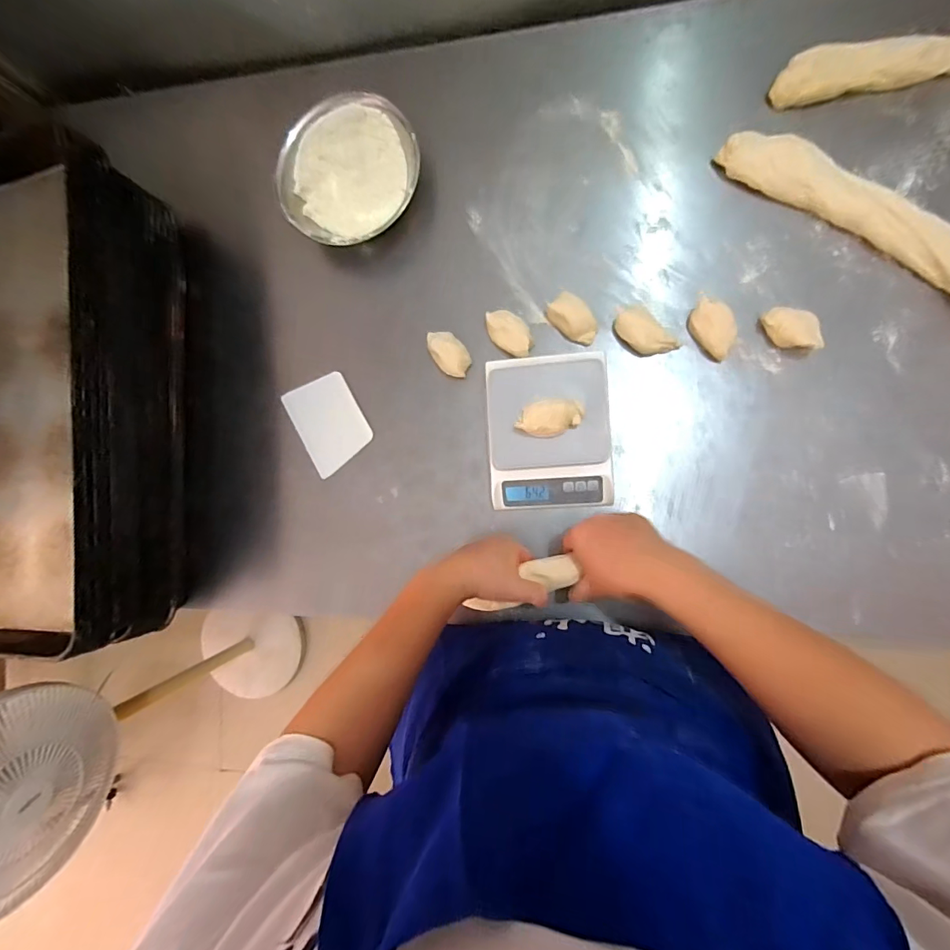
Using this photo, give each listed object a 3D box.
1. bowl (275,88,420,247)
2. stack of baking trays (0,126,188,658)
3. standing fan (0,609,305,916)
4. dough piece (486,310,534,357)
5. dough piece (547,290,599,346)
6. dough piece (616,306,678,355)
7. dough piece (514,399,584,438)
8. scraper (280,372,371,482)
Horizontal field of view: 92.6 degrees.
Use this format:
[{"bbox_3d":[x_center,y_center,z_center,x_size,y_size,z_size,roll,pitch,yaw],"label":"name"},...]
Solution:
[{"bbox_3d":[-0.167,-0.397,0.605,0.184,0.059,0.176,0,88,9],"label":"bowl"},{"bbox_3d":[-0.624,-0.094,0.606,0.426,0.162,0.621,-4,88,9],"label":"stack of baking trays"},{"bbox_3d":[-0.757,0.560,1.091,0.333,1.001,0.315,-30,84,8],"label":"standing fan"},{"bbox_3d":[0.044,-0.180,0.581,0.072,0.022,0.039,42,95,8],"label":"dough piece"},{"bbox_3d":[0.123,-0.193,0.566,0.065,0.032,0.040,45,95,8],"label":"dough piece"},{"bbox_3d":[0.203,-0.170,0.547,0.079,0.030,0.036,41,95,8],"label":"dough piece"},{"bbox_3d":[0.088,-0.065,0.534,0.073,0.042,0.042,4,89,10],"label":"dough piece"},{"bbox_3d":[-0.201,-0.072,0.625,0.096,0.006,0.120,-29,90,7],"label":"scraper"}]

